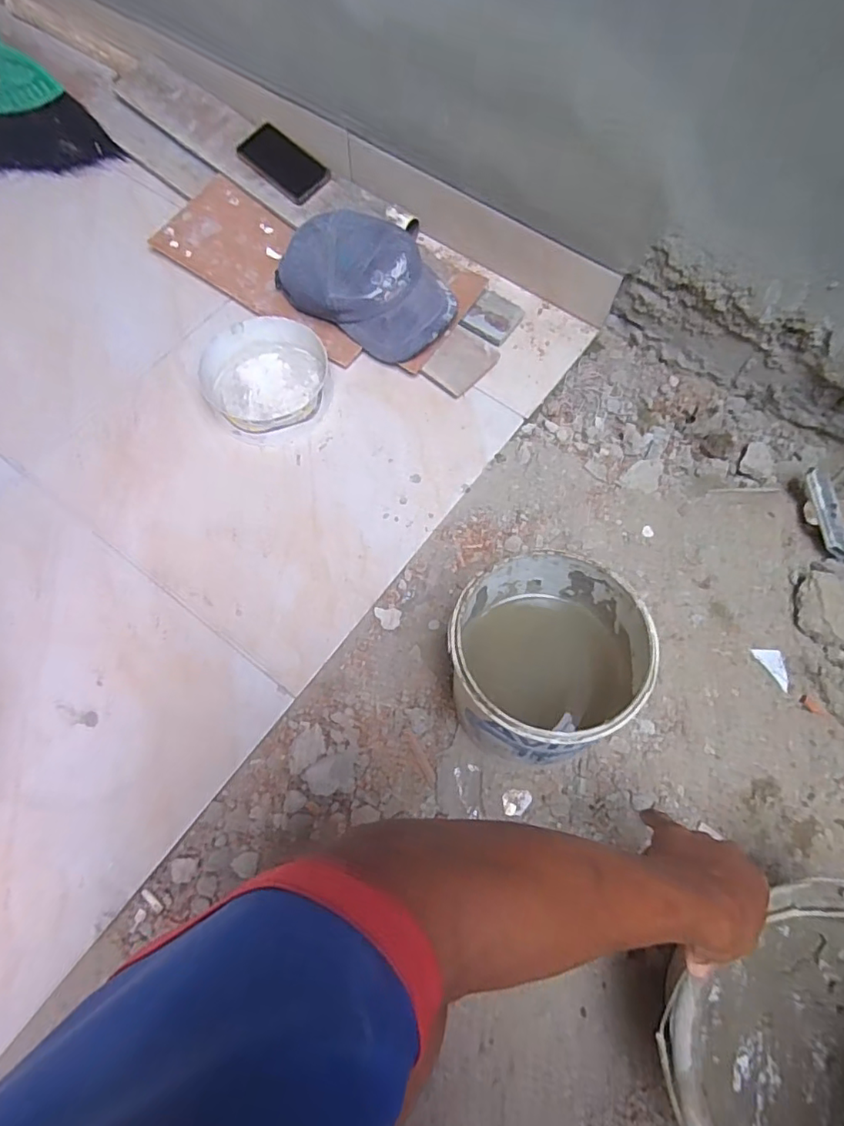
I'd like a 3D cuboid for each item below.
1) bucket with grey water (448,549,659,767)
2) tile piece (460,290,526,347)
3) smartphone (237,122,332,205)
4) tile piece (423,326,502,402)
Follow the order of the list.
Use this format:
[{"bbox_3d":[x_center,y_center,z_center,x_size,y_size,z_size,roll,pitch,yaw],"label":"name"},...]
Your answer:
[{"bbox_3d":[0.120,0.102,0.592,0.189,0.207,0.180,0,68,0],"label":"bucket with grey water"},{"bbox_3d":[0.106,-0.367,0.844,0.067,0.005,0.081,38,81,-2],"label":"tile piece"},{"bbox_3d":[-0.220,-0.632,0.890,0.156,0.006,0.075,42,90,10],"label":"smartphone"},{"bbox_3d":[0.058,-0.293,0.819,0.079,0.010,0.098,36,82,5],"label":"tile piece"}]

